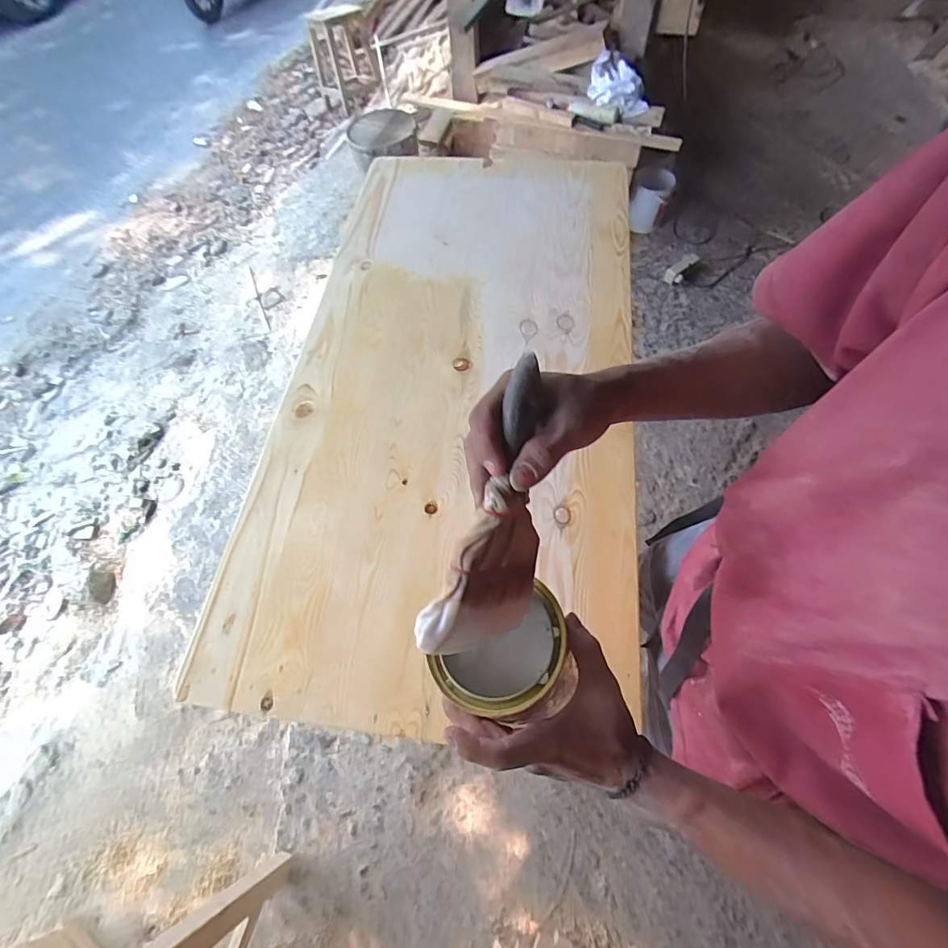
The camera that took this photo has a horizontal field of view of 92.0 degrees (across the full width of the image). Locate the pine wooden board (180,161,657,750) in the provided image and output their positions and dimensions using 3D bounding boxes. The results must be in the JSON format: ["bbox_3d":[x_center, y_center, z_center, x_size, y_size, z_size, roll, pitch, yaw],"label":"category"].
[{"bbox_3d":[-0.022,-0.206,0.808,0.585,0.030,1.135,5,64,5],"label":"pine wooden board"}]

